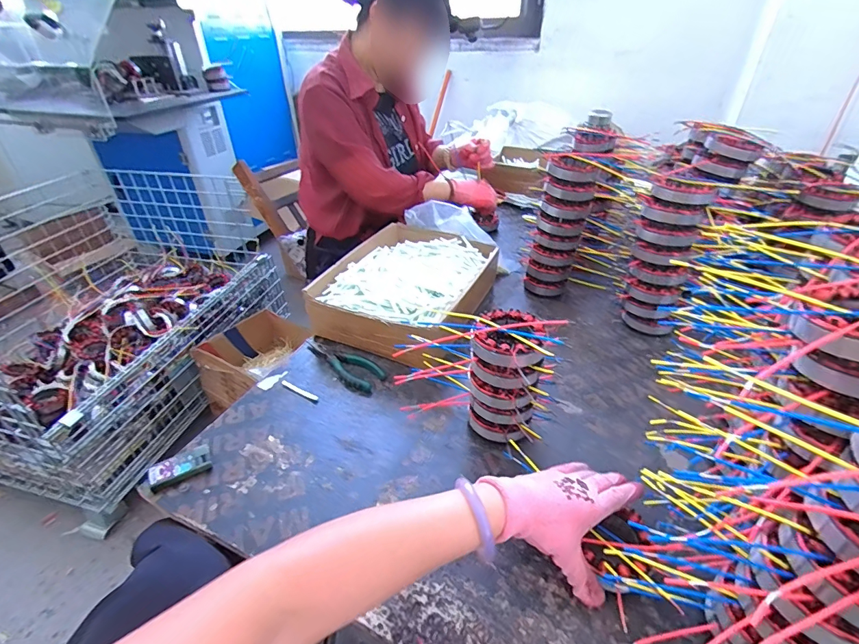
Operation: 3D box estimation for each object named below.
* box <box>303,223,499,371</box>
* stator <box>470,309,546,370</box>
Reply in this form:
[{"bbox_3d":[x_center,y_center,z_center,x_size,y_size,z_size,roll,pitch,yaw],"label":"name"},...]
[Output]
[{"bbox_3d":[-0.034,-0.070,0.782,0.249,0.084,0.333,14,39,20],"label":"box"},{"bbox_3d":[0.094,0.018,0.497,0.080,0.033,0.085,8,37,12],"label":"stator"}]

